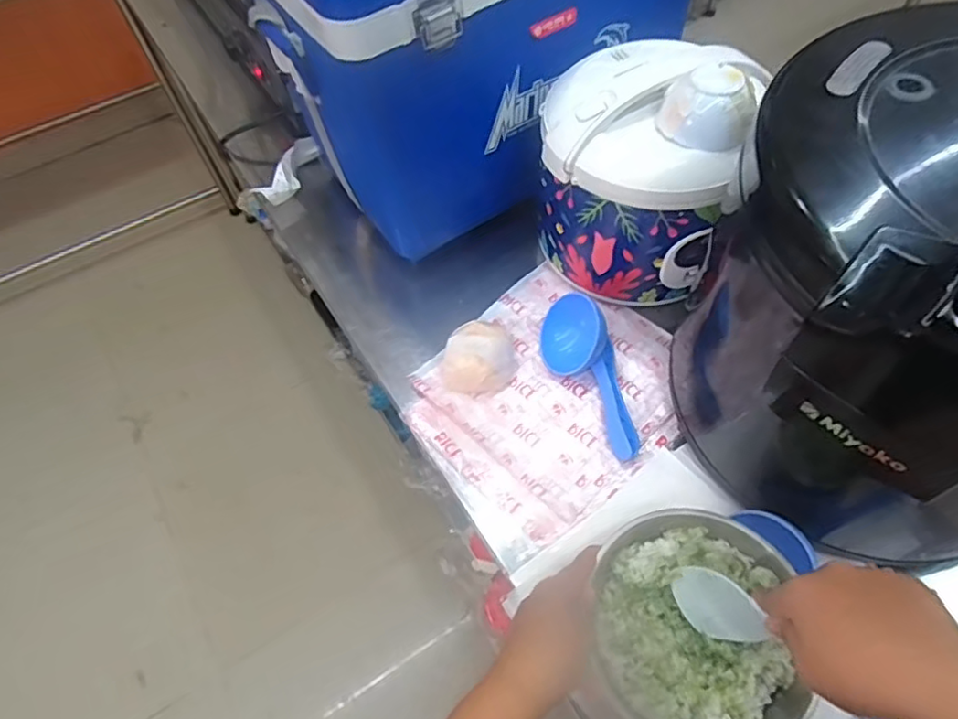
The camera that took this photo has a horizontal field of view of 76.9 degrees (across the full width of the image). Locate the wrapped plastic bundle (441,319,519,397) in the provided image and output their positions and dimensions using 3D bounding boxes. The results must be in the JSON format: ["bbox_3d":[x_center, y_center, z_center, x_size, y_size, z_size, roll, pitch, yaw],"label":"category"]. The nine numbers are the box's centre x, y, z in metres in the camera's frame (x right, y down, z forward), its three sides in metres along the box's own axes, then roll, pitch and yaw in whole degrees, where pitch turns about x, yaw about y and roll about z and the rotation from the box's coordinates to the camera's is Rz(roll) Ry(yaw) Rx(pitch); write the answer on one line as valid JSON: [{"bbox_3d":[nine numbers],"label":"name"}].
[{"bbox_3d":[0.003,-0.004,0.736,0.083,0.054,0.086,-2,58,3],"label":"wrapped plastic bundle"}]

